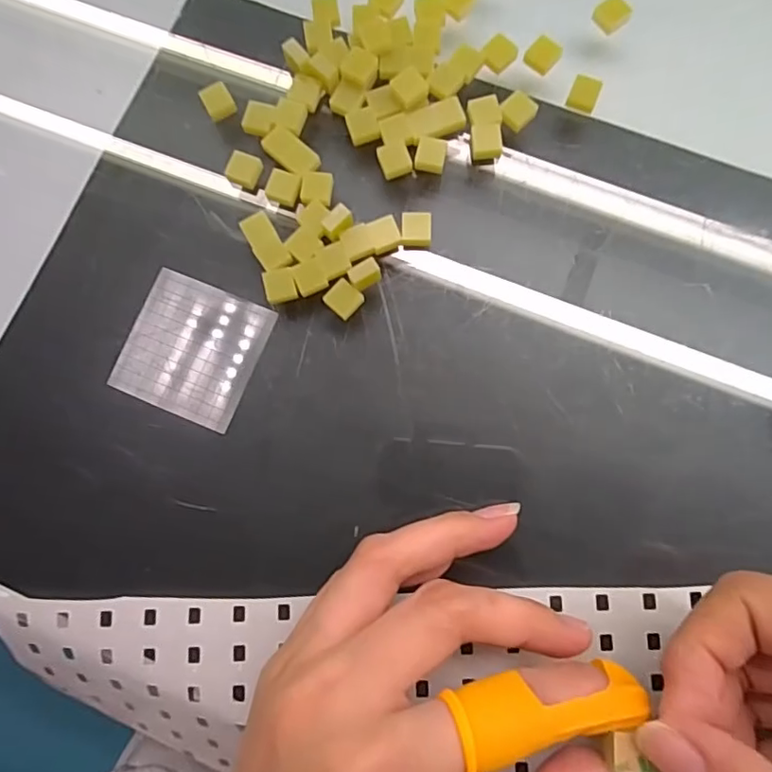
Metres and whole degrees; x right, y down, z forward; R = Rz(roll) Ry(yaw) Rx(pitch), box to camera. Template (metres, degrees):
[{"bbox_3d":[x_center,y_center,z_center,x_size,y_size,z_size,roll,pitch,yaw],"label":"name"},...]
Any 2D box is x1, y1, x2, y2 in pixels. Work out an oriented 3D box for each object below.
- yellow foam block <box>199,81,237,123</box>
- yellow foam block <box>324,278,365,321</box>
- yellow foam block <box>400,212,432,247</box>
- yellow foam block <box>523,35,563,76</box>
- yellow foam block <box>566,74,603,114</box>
[{"bbox_3d":[-0.062,-0.105,0.206,0.010,0.006,0.011,-32,81,-3],"label":"yellow foam block"},{"bbox_3d":[-0.014,-0.030,0.192,0.011,0.005,0.011,42,85,8],"label":"yellow foam block"},{"bbox_3d":[0.011,-0.055,0.194,0.010,0.005,0.011,2,81,3],"label":"yellow foam block"},{"bbox_3d":[0.057,-0.121,0.204,0.011,0.005,0.012,44,85,8],"label":"yellow foam block"},{"bbox_3d":[0.071,-0.105,0.200,0.010,0.005,0.010,21,82,6],"label":"yellow foam block"}]

